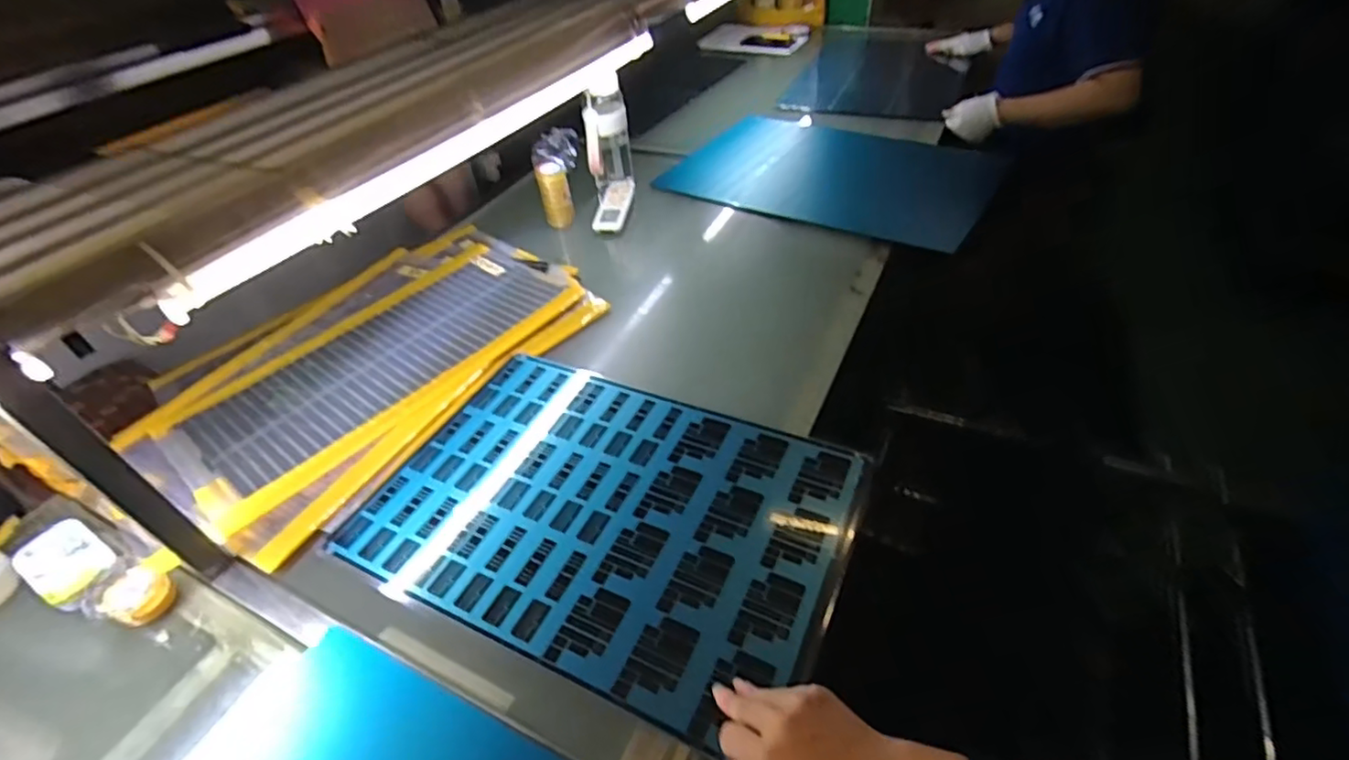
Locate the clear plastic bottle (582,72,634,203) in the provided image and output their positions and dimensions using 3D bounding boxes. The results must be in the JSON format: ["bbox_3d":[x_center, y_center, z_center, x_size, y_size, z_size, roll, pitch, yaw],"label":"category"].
[{"bbox_3d":[-0.129,-0.468,1.165,0.082,0.214,0.086,-5,43,0],"label":"clear plastic bottle"}]

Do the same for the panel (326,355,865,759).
[{"bbox_3d":[-0.073,0.134,0.666,0.481,0.007,0.346,16,47,21],"label":"panel"}]

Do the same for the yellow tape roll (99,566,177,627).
[{"bbox_3d":[-0.536,0.217,0.610,0.047,0.035,0.054,17,47,23],"label":"yellow tape roll"}]

